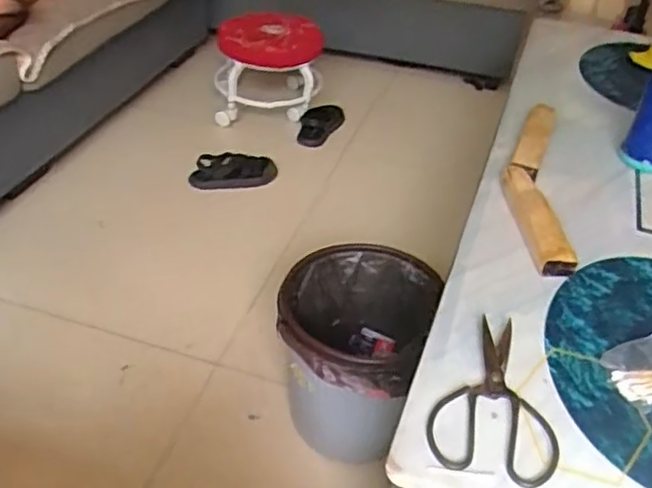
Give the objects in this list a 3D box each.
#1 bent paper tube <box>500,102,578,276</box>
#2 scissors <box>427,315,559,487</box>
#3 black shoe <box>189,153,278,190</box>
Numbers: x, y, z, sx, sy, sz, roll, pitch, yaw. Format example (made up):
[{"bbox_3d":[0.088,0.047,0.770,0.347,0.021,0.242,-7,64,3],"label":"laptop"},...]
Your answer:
[{"bbox_3d":[0.297,-0.098,0.945,0.081,0.031,0.404,10,38,6],"label":"bent paper tube"},{"bbox_3d":[0.163,0.142,0.637,0.115,0.006,0.191,12,38,7],"label":"scissors"},{"bbox_3d":[-0.228,-0.181,1.616,0.212,0.066,0.065,-5,40,-12],"label":"black shoe"}]

